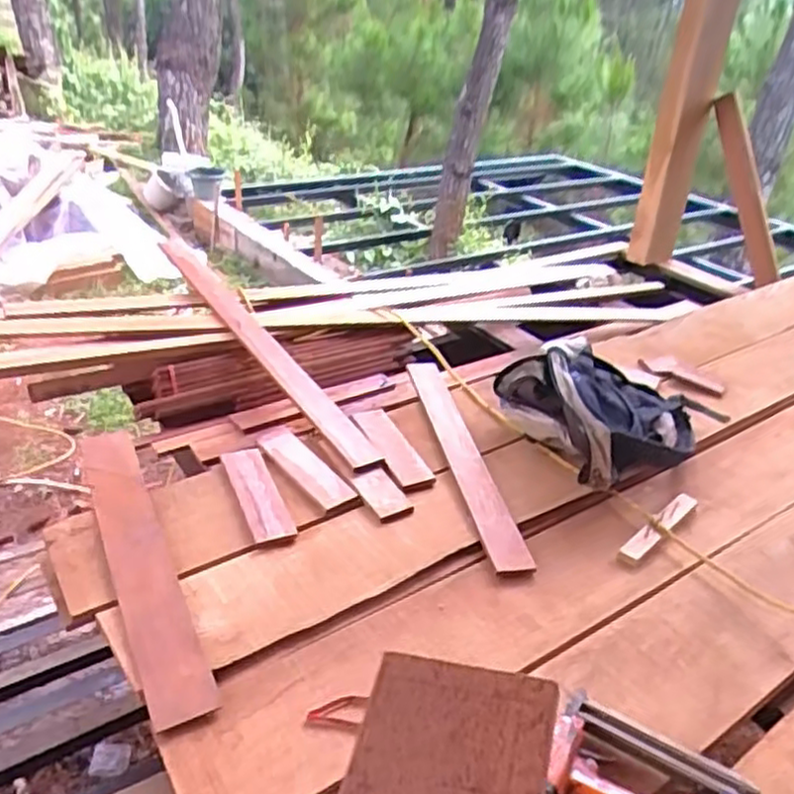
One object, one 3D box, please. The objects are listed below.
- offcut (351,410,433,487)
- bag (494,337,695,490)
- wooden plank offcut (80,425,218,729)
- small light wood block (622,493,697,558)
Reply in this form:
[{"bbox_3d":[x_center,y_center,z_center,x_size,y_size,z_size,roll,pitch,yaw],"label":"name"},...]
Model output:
[{"bbox_3d":[-0.013,0.083,1.316,0.069,0.018,0.204,-11,34,-24],"label":"offcut"},{"bbox_3d":[0.407,0.014,1.381,0.340,0.164,0.310,-12,35,-25],"label":"bag"},{"bbox_3d":[-0.384,0.213,1.070,0.084,0.026,0.602,-12,35,-25],"label":"wooden plank offcut"},{"bbox_3d":[0.431,0.208,1.194,0.202,0.015,0.031,-23,41,-38],"label":"small light wood block"}]

